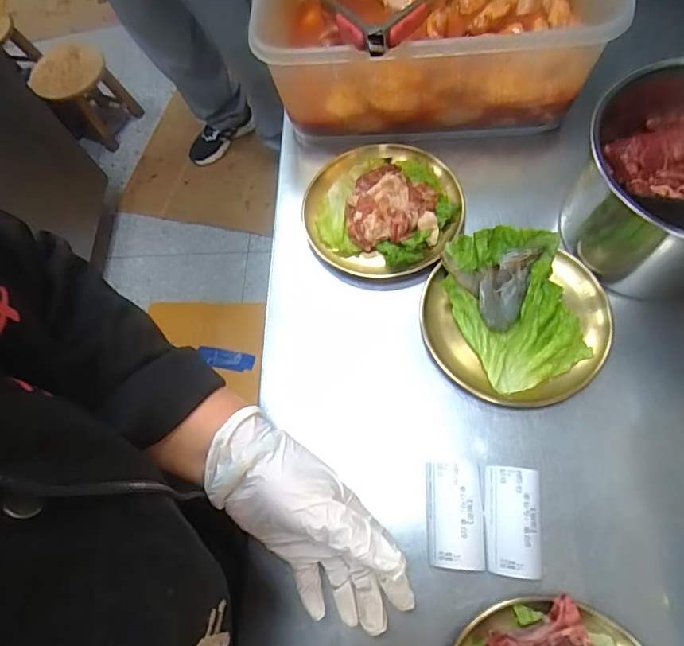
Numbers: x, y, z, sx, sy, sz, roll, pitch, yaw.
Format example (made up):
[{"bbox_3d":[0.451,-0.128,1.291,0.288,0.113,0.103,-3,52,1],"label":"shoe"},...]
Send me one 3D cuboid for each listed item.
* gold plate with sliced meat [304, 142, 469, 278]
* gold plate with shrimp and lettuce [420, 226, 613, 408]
[{"bbox_3d":[0.042,-0.120,0.479,0.154,0.041,0.151,-1,68,3],"label":"gold plate with sliced meat"},{"bbox_3d":[0.160,-0.006,0.432,0.157,0.049,0.162,-1,68,3],"label":"gold plate with shrimp and lettuce"}]

